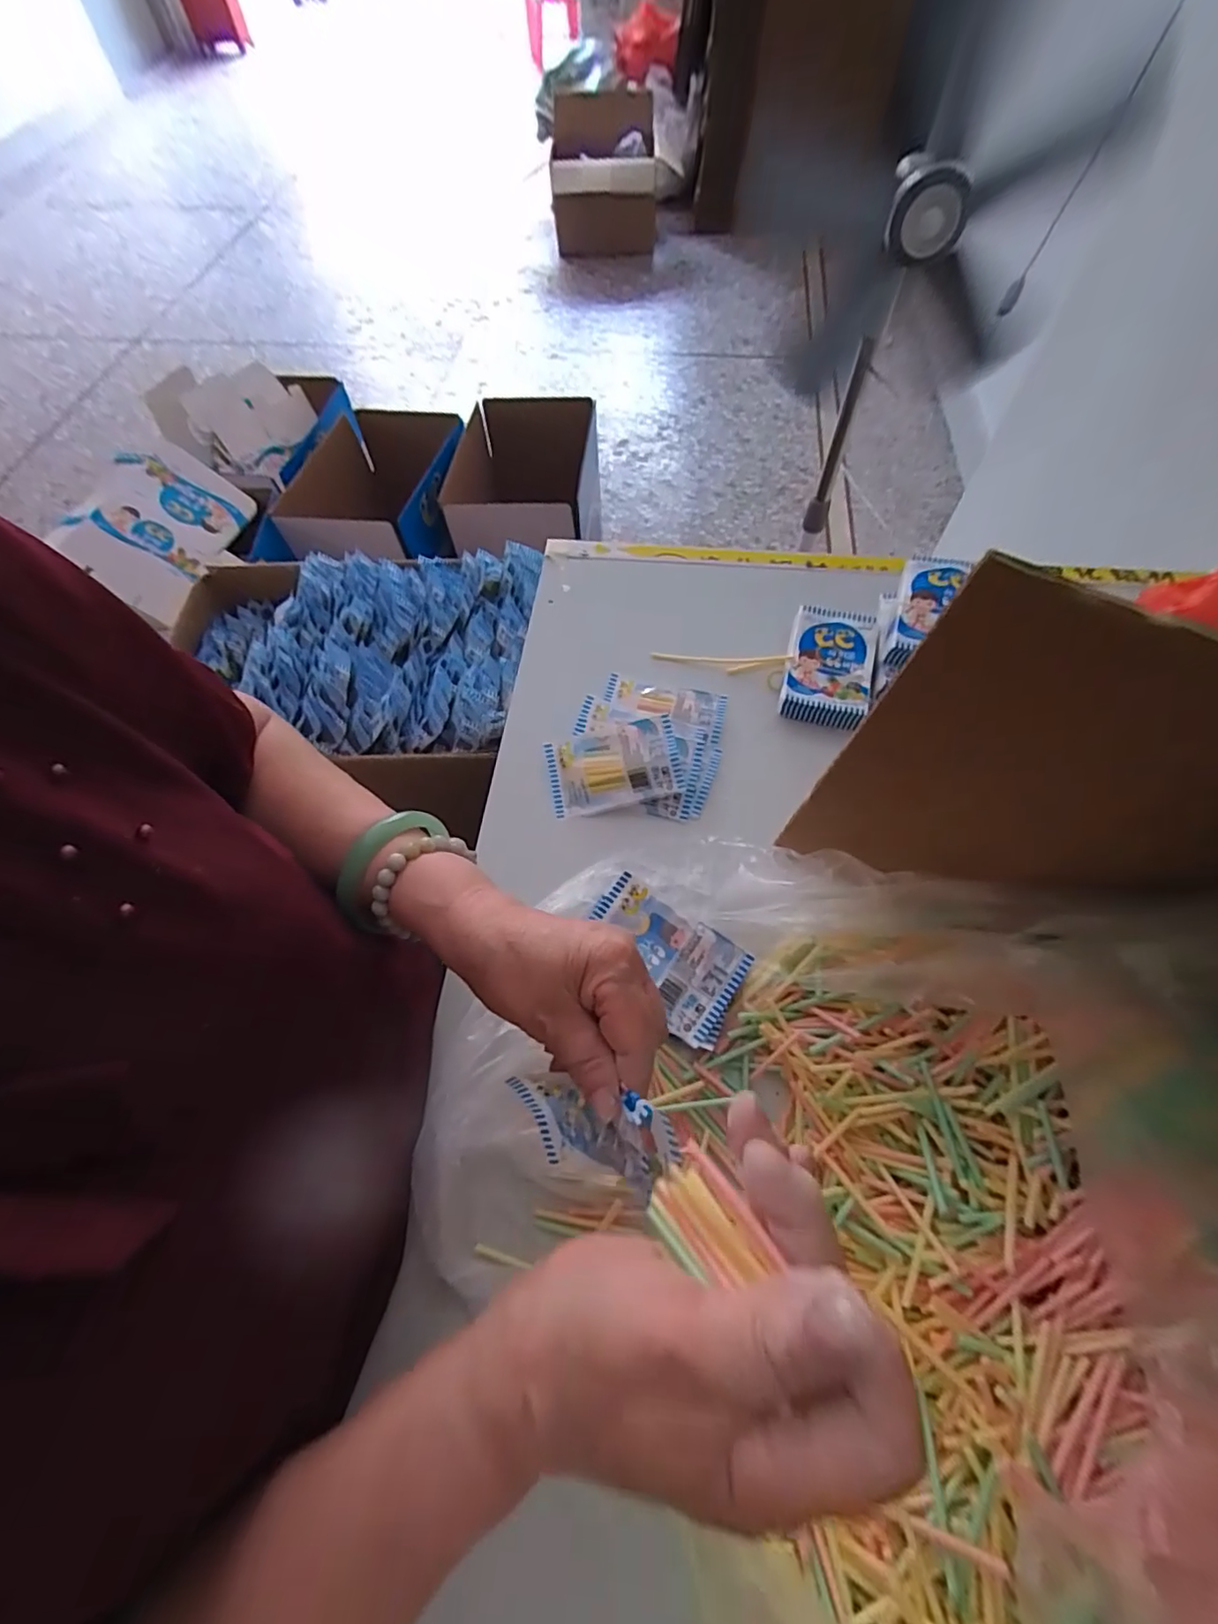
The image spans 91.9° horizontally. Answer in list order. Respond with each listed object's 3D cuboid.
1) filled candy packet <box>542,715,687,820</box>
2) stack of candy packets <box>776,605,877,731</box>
[{"bbox_3d":[0.002,-0.035,0.467,0.104,0.010,0.062,-13,79,11],"label":"filled candy packet"},{"bbox_3d":[0.188,-0.123,0.511,0.070,0.034,0.105,14,63,10],"label":"stack of candy packets"}]

